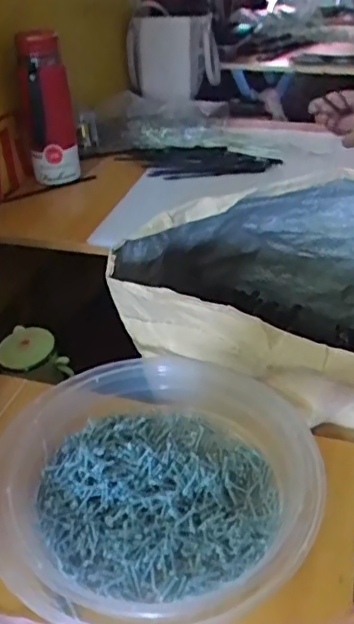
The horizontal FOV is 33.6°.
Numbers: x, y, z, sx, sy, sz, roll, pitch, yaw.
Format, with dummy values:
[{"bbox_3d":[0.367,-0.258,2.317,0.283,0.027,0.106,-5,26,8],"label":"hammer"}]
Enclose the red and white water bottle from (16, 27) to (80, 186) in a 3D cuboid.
[{"bbox_3d":[-0.212,-0.332,0.968,0.075,0.227,0.090,-8,35,-9],"label":"red and white water bottle"}]

